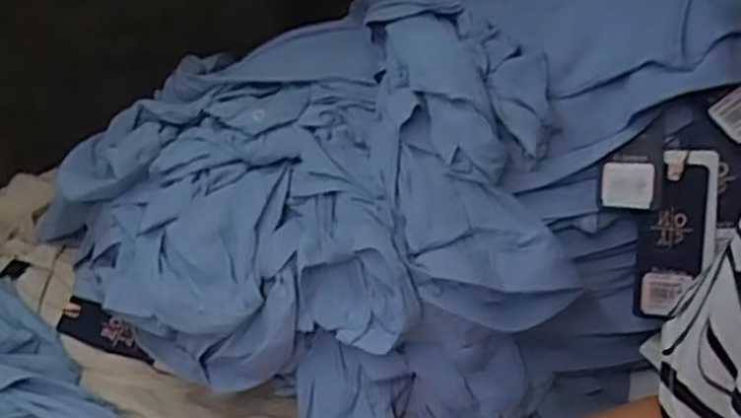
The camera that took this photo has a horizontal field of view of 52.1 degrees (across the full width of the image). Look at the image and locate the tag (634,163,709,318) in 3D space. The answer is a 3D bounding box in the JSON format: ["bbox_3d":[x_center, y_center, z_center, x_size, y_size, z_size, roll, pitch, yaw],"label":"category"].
[{"bbox_3d":[0.218,0.025,0.551,0.044,0.115,0.011,3,17,18],"label":"tag"}]

